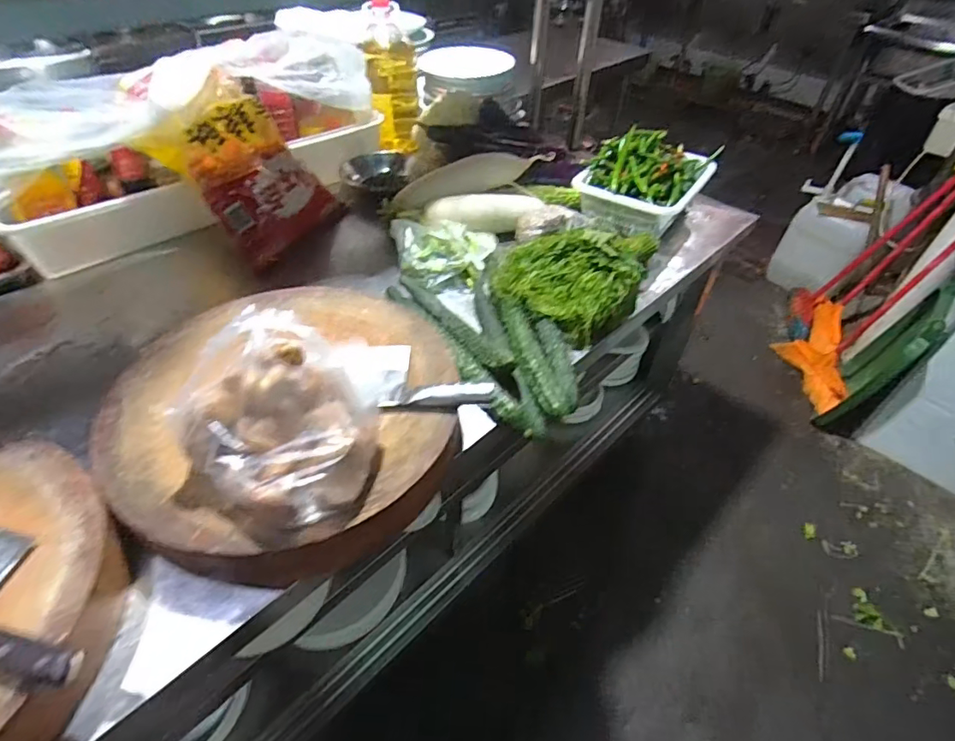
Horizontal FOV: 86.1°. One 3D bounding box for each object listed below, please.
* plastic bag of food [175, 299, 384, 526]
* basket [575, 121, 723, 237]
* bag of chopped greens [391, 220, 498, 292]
[{"bbox_3d":[-0.198,0.049,0.540,0.186,0.162,0.175,31,53,23],"label":"plastic bag of food"},{"bbox_3d":[0.382,-0.434,1.174,0.238,0.171,0.297,29,52,22],"label":"basket"},{"bbox_3d":[-0.058,-0.226,0.973,0.202,0.083,0.145,-3,47,-6],"label":"bag of chopped greens"}]

